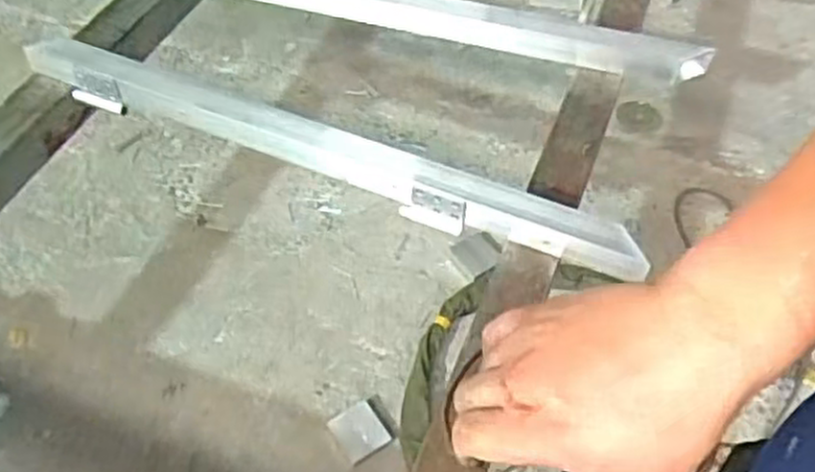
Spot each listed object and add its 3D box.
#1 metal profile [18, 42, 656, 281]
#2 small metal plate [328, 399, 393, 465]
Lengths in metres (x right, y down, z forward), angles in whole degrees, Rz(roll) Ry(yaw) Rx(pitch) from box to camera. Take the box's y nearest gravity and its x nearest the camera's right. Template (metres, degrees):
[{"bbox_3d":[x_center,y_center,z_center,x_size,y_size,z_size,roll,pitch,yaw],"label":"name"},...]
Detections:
[{"bbox_3d":[-0.143,-0.127,1.144,1.000,0.077,0.061,19,54,12],"label":"metal profile"},{"bbox_3d":[-0.084,0.342,1.347,0.085,0.011,0.090,-32,68,-7],"label":"small metal plate"}]

